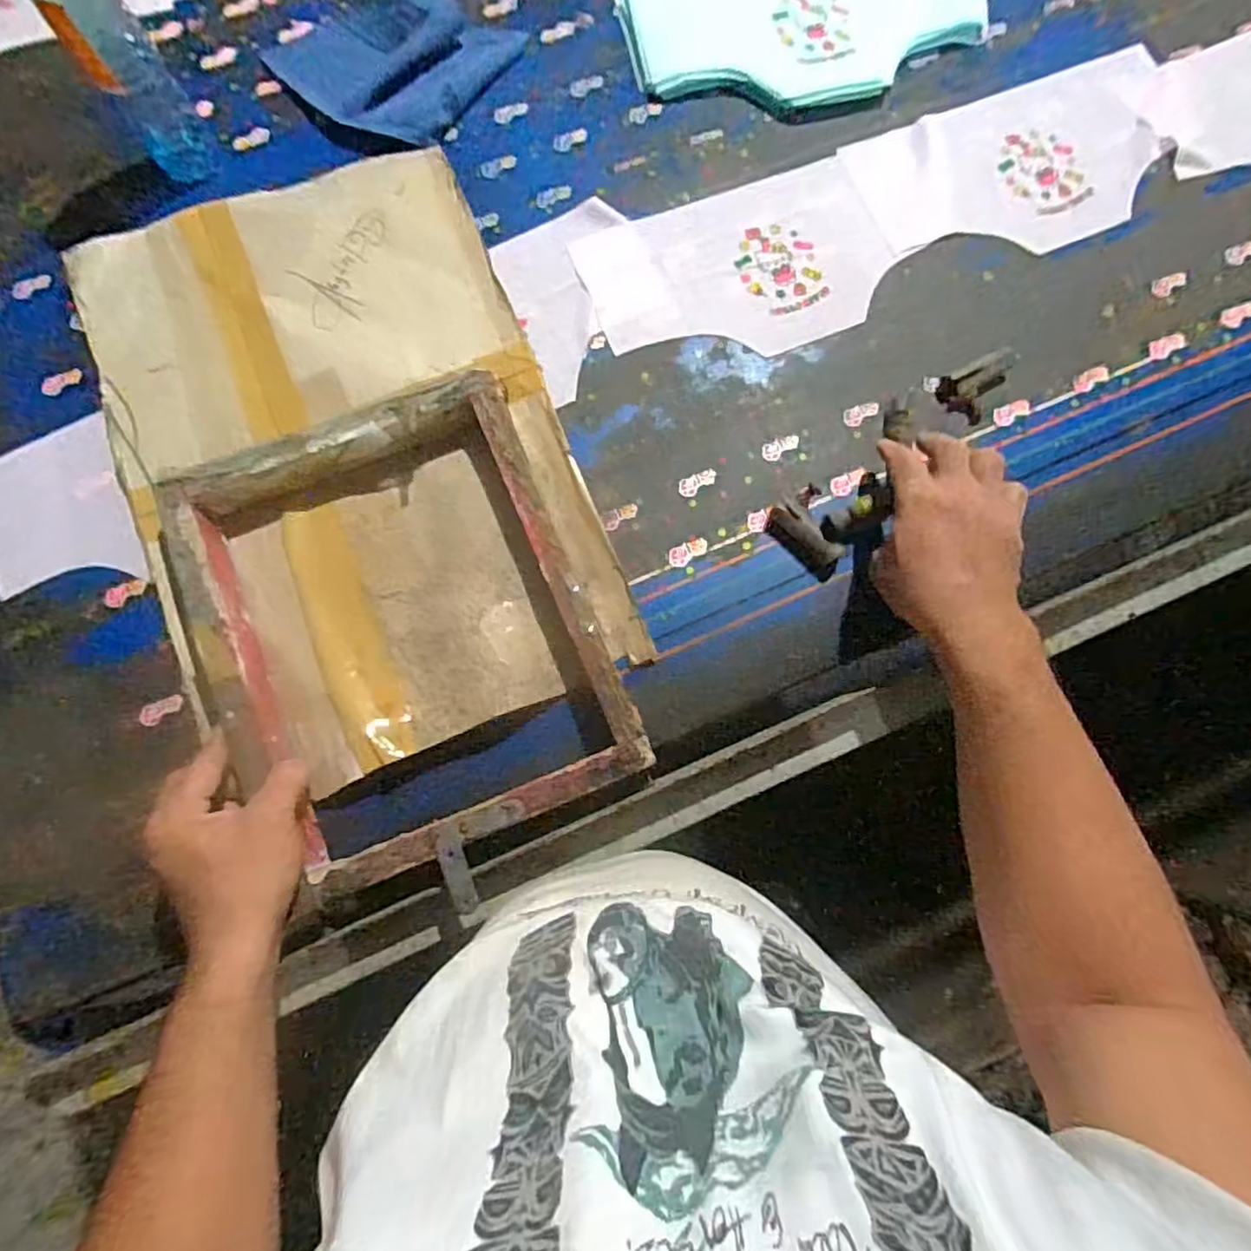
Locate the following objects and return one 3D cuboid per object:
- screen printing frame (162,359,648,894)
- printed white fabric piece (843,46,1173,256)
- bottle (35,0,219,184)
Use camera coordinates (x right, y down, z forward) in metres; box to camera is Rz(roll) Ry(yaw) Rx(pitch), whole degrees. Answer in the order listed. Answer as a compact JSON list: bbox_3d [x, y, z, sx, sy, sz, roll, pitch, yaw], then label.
[{"bbox_3d":[-0.167,-0.001,0.497,0.273,0.059,0.329,-21,78,-4],"label":"screen printing frame"},{"bbox_3d":[0.365,-0.416,0.602,0.307,0.005,0.163,-22,78,-5],"label":"printed white fabric piece"},{"bbox_3d":[-0.400,-0.449,0.524,0.057,0.180,0.046,-34,79,-7],"label":"bottle"}]

